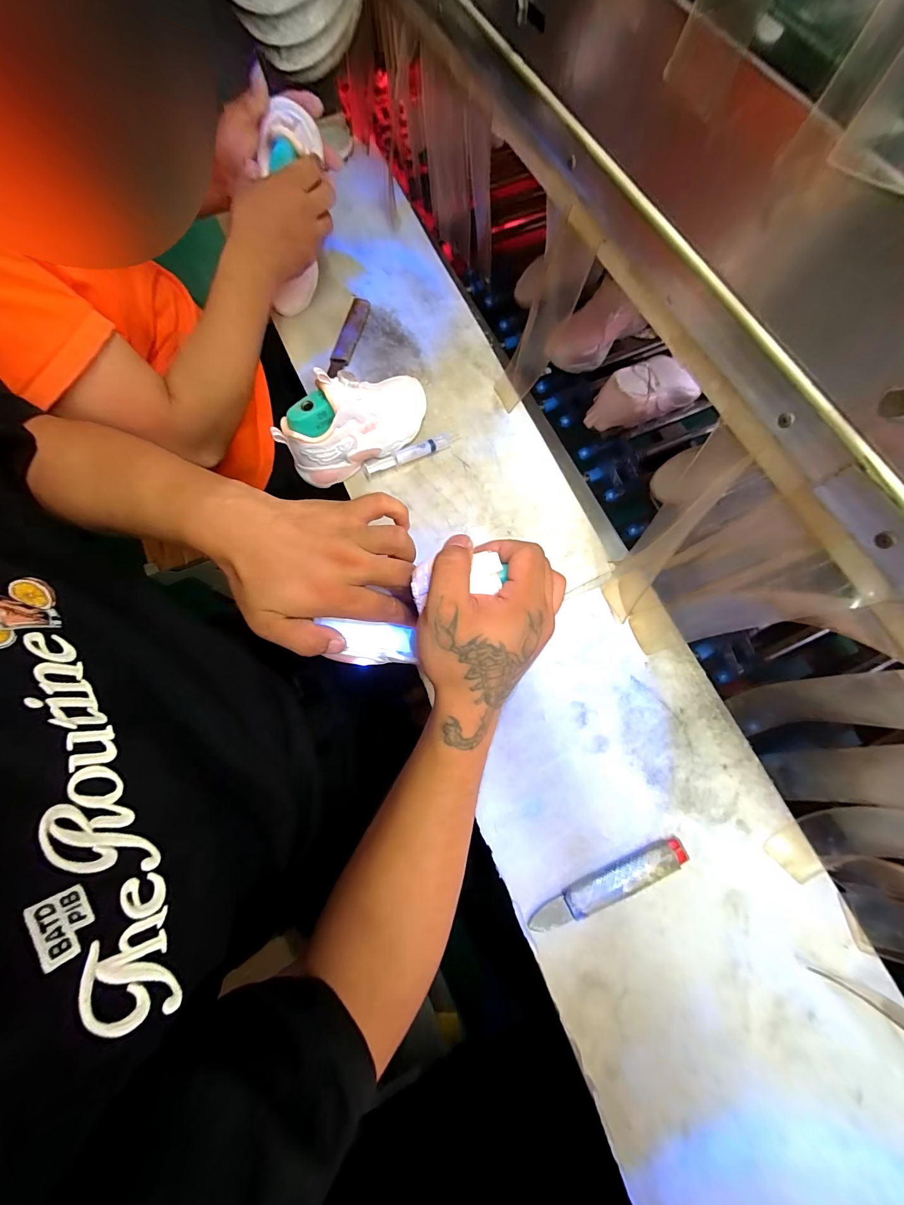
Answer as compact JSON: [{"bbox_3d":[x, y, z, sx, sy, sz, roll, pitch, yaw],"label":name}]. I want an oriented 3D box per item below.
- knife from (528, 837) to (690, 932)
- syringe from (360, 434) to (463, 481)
[{"bbox_3d":[0.154,0.277,0.371,0.163,0.012,0.030,-25,74,-7],"label":"knife"},{"bbox_3d":[-0.053,-0.198,0.510,0.136,0.023,0.016,-29,75,-8],"label":"syringe"}]

